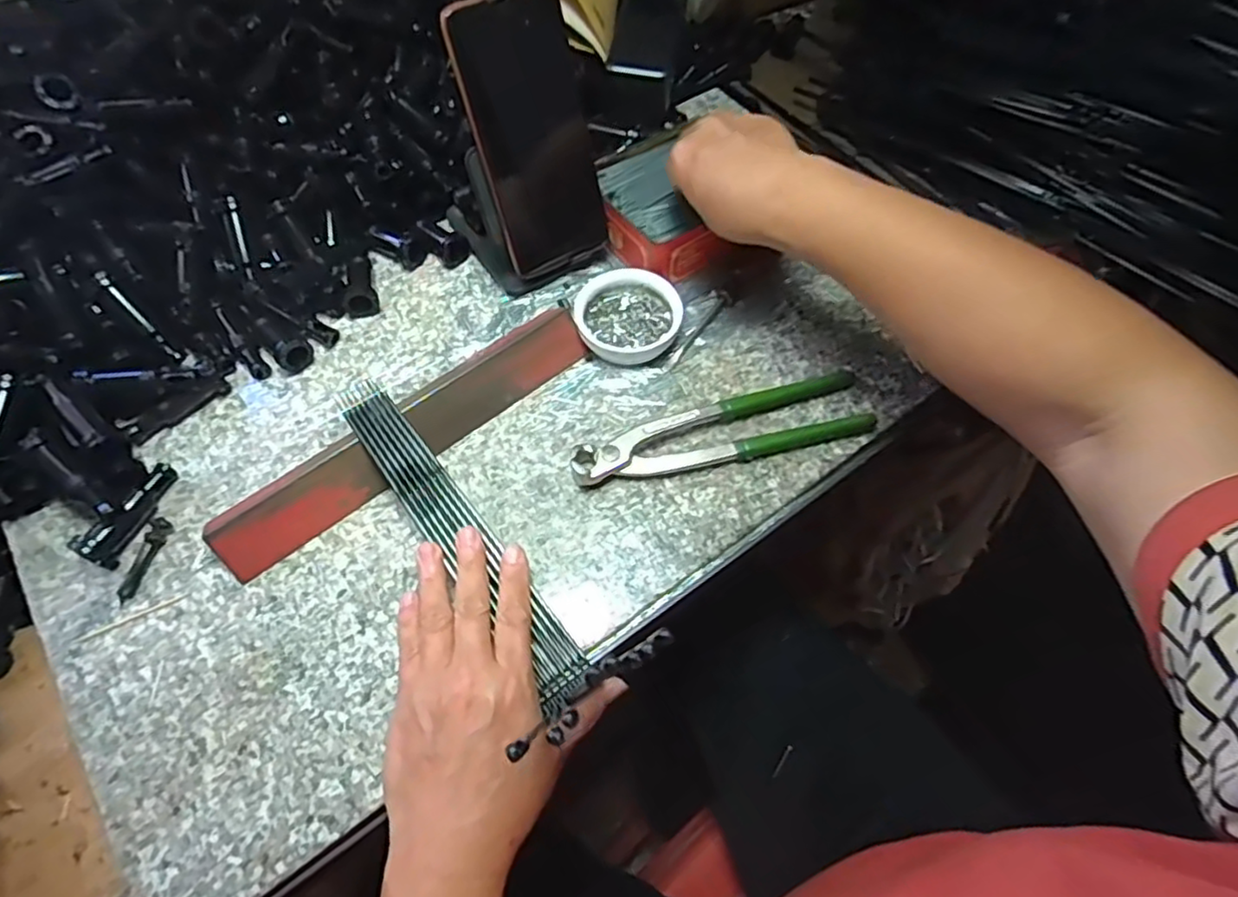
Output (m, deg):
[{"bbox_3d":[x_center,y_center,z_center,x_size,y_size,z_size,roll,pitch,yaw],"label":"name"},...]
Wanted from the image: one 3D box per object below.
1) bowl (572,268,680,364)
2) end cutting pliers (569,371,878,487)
[{"bbox_3d":[0.006,-0.092,0.477,0.071,0.025,0.062,16,62,8],"label":"bowl"},{"bbox_3d":[0.066,-0.012,0.437,0.196,0.018,0.044,-13,62,-8],"label":"end cutting pliers"}]

